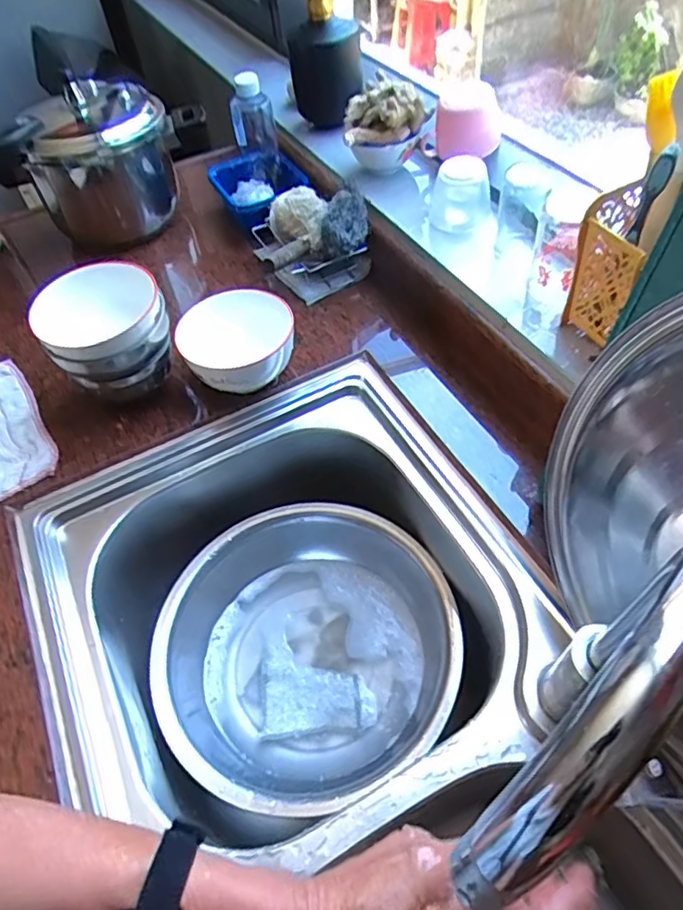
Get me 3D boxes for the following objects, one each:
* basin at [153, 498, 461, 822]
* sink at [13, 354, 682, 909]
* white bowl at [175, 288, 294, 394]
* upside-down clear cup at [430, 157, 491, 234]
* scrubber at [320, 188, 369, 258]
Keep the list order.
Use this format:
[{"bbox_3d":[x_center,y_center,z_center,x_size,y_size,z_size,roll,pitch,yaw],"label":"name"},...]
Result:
[{"bbox_3d":[-0.045,0.210,0.655,0.310,0.096,0.281,-32,56,-18],"label":"basin"},{"bbox_3d":[0.031,0.292,0.511,0.422,0.205,0.769,-25,54,-13],"label":"sink"},{"bbox_3d":[-0.115,-0.120,0.663,0.124,0.079,0.113,-3,52,4],"label":"white bowl"},{"bbox_3d":[0.143,-0.310,0.695,0.059,0.090,0.062,-1,52,5],"label":"upside-down clear cup"},{"bbox_3d":[0.003,-0.297,0.732,0.058,0.070,0.057,-5,52,2],"label":"scrubber"}]

